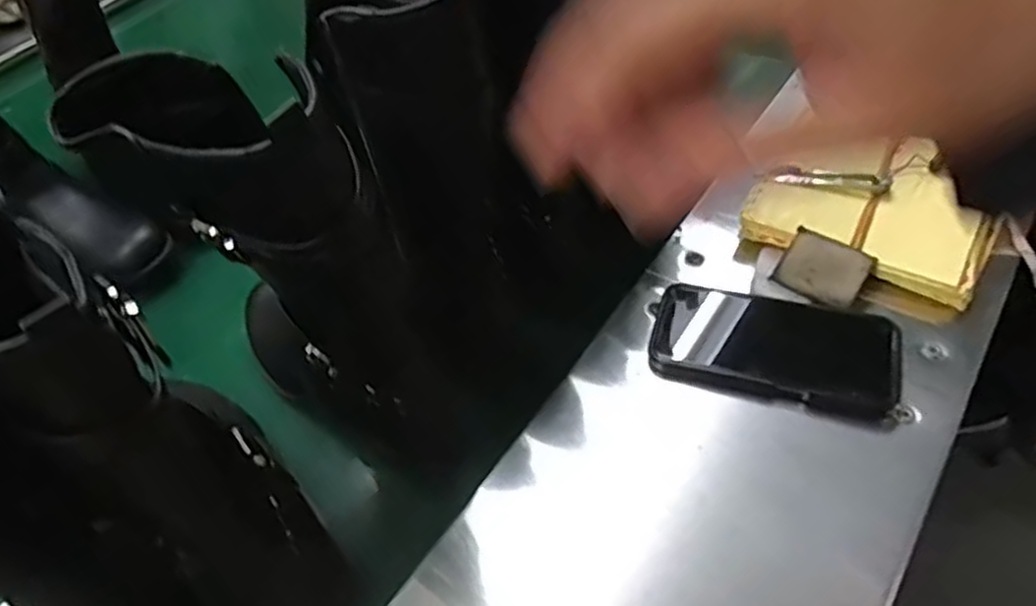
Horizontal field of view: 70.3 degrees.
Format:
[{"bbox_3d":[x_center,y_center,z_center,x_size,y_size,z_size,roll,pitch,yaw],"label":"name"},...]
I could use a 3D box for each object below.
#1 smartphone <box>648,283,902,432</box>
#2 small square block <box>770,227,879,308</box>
[{"bbox_3d":[0.183,0.031,0.531,0.167,0.025,0.081,12,58,17],"label":"smartphone"},{"bbox_3d":[0.232,-0.026,0.556,0.063,0.012,0.045,26,102,14],"label":"small square block"}]

